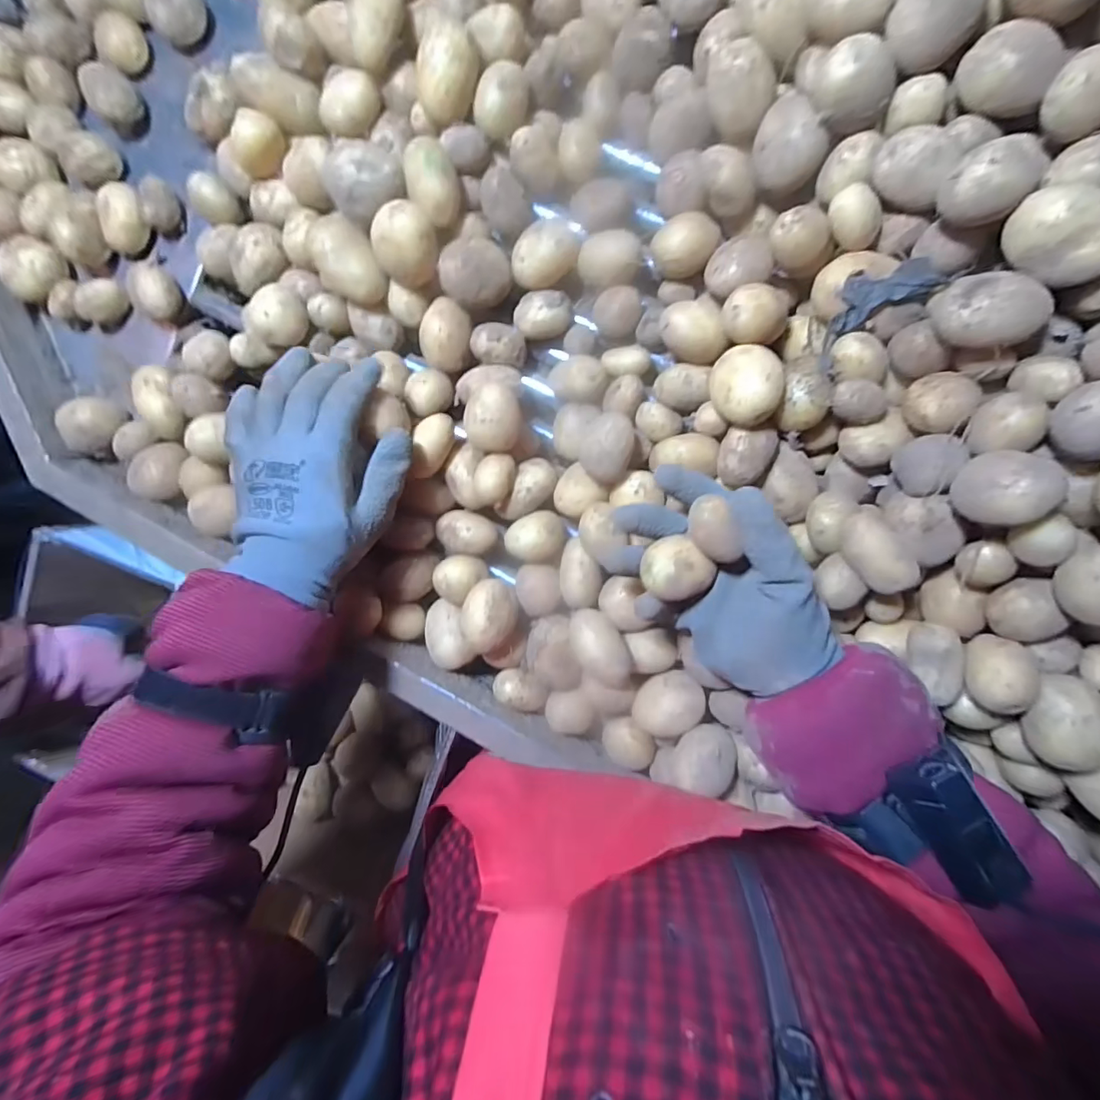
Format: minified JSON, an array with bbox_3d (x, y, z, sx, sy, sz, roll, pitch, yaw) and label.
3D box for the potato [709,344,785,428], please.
[{"bbox_3d":[0.131,-0.109,0.341,0.040,0.043,0.052,0,96,5],"label":"potato"}]

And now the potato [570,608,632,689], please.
[{"bbox_3d":[0.038,0.072,0.377,0.032,0.029,0.059,-26,93,7],"label":"potato"}]

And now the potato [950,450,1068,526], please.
[{"bbox_3d":[0.249,-0.034,0.280,0.035,0.038,0.039,5,96,5],"label":"potato"}]

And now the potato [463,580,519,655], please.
[{"bbox_3d":[-0.046,0.050,0.387,0.039,0.032,0.052,2,96,5],"label":"potato"}]

